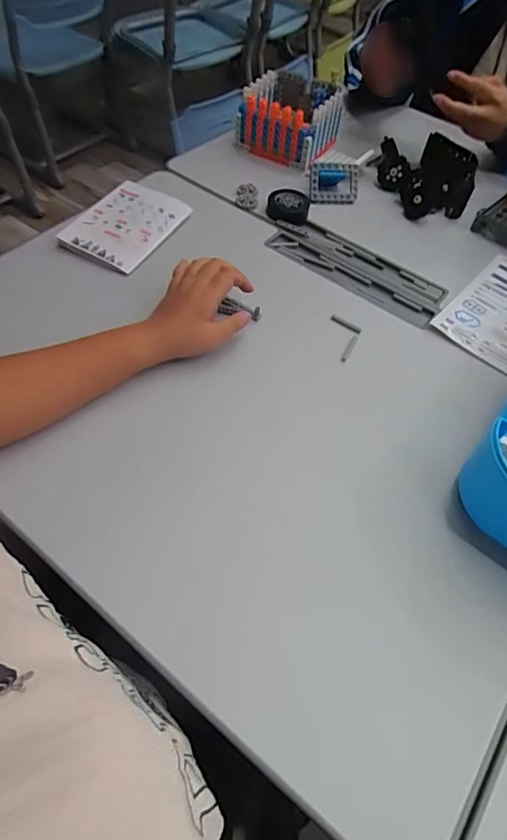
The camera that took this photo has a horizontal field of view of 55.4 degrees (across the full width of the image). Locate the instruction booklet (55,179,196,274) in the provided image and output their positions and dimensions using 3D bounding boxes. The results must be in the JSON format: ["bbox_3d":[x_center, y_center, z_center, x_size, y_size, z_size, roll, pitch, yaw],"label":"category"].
[{"bbox_3d":[-0.168,-0.256,0.634,0.113,0.012,0.143,28,65,12],"label":"instruction booklet"}]

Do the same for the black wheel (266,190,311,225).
[{"bbox_3d":[0.051,-0.306,0.690,0.056,0.029,0.061,2,55,-3],"label":"black wheel"}]

